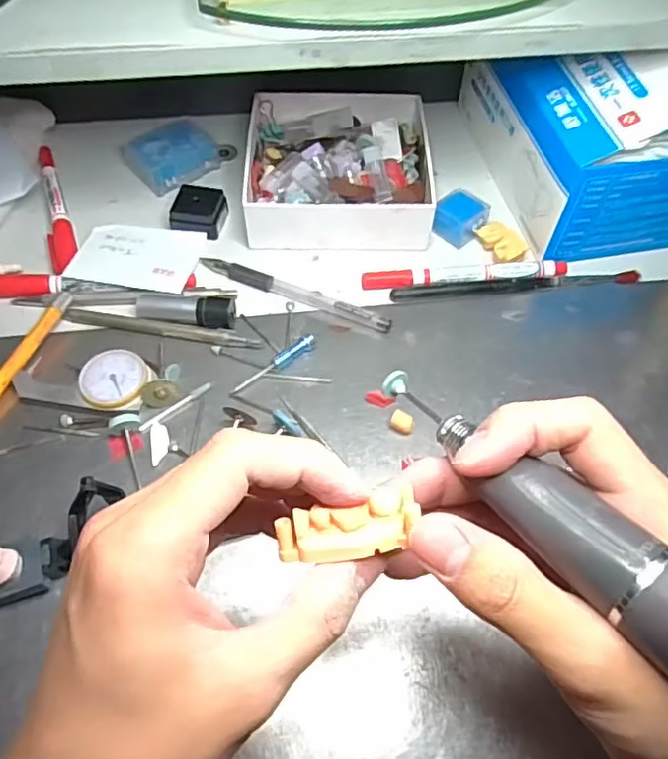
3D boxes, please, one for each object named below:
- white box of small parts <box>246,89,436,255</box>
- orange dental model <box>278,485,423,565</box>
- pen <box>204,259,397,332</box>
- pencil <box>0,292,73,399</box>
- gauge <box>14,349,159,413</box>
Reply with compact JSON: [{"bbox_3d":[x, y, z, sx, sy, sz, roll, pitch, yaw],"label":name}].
[{"bbox_3d":[0.003,-0.155,0.443,0.126,0.035,0.137,2,57,0],"label":"white box of small parts"},{"bbox_3d":[0.004,0.047,0.193,0.042,0.012,0.018,-12,88,-5],"label":"orange dental model"},{"bbox_3d":[-0.025,-0.057,0.397,0.132,0.007,0.013,22,59,12],"label":"pen"},{"bbox_3d":[-0.188,-0.001,0.353,0.012,0.012,0.126,20,58,11],"label":"pencil"},{"bbox_3d":[-0.142,-0.002,0.352,0.075,0.011,0.039,11,57,6],"label":"gauge"}]

